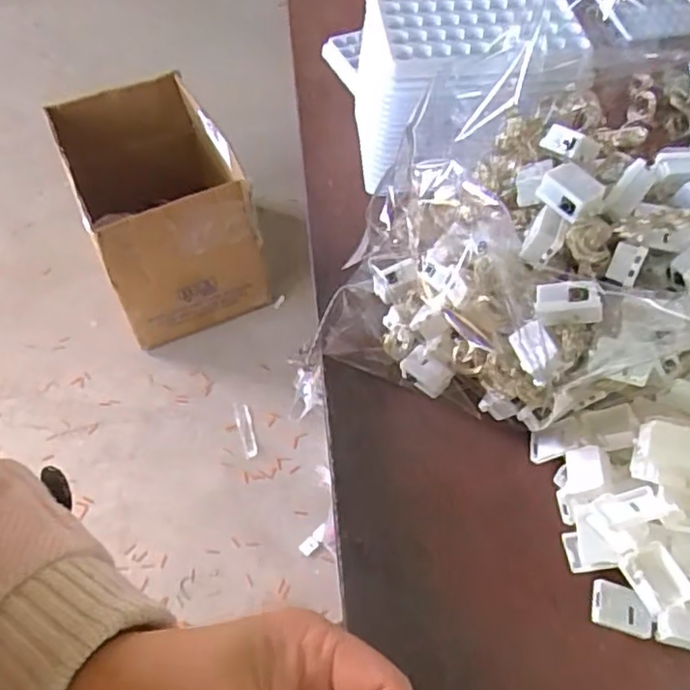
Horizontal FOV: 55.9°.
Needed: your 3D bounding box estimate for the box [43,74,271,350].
[{"bbox_3d":[-0.346,-0.249,1.247,0.269,0.300,0.400,-22,58,-14],"label":"box"}]

